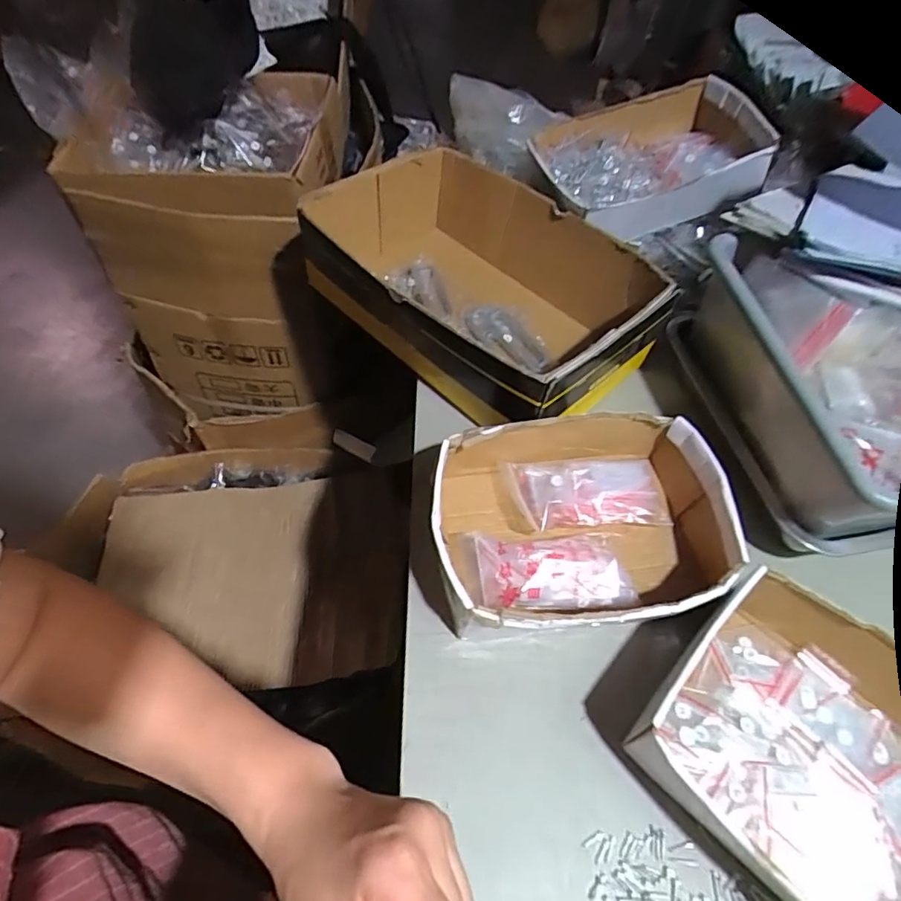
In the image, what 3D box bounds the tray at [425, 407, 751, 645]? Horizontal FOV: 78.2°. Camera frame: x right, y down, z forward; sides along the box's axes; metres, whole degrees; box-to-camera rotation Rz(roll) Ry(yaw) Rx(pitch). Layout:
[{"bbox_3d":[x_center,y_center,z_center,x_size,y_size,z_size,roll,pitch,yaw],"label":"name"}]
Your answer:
[{"bbox_3d":[0.107,0.061,0.456,0.237,0.066,0.171,-6,54,-9],"label":"tray"}]

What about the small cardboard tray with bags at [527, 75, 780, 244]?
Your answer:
[{"bbox_3d":[0.230,-0.344,0.651,0.239,0.087,0.169,-13,55,-13],"label":"small cardboard tray with bags"}]

